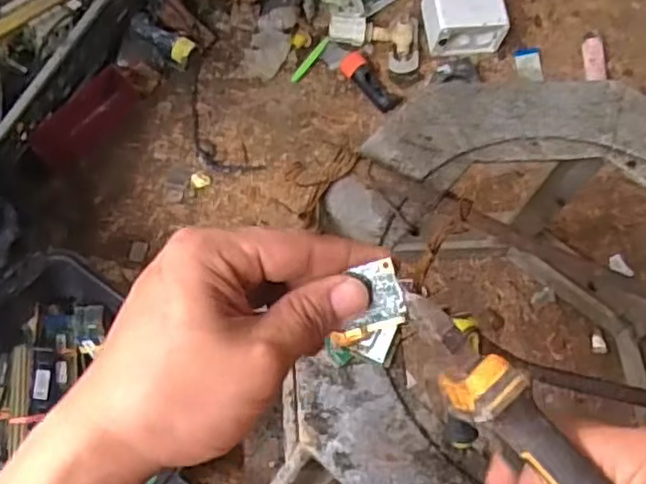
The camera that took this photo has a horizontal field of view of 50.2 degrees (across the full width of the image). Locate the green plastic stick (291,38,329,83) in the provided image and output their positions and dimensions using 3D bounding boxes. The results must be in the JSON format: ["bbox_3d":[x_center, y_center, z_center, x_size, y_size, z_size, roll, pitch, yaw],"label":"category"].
[{"bbox_3d":[-0.019,-0.267,1.011,0.014,0.012,0.096,29,66,11],"label":"green plastic stick"}]

